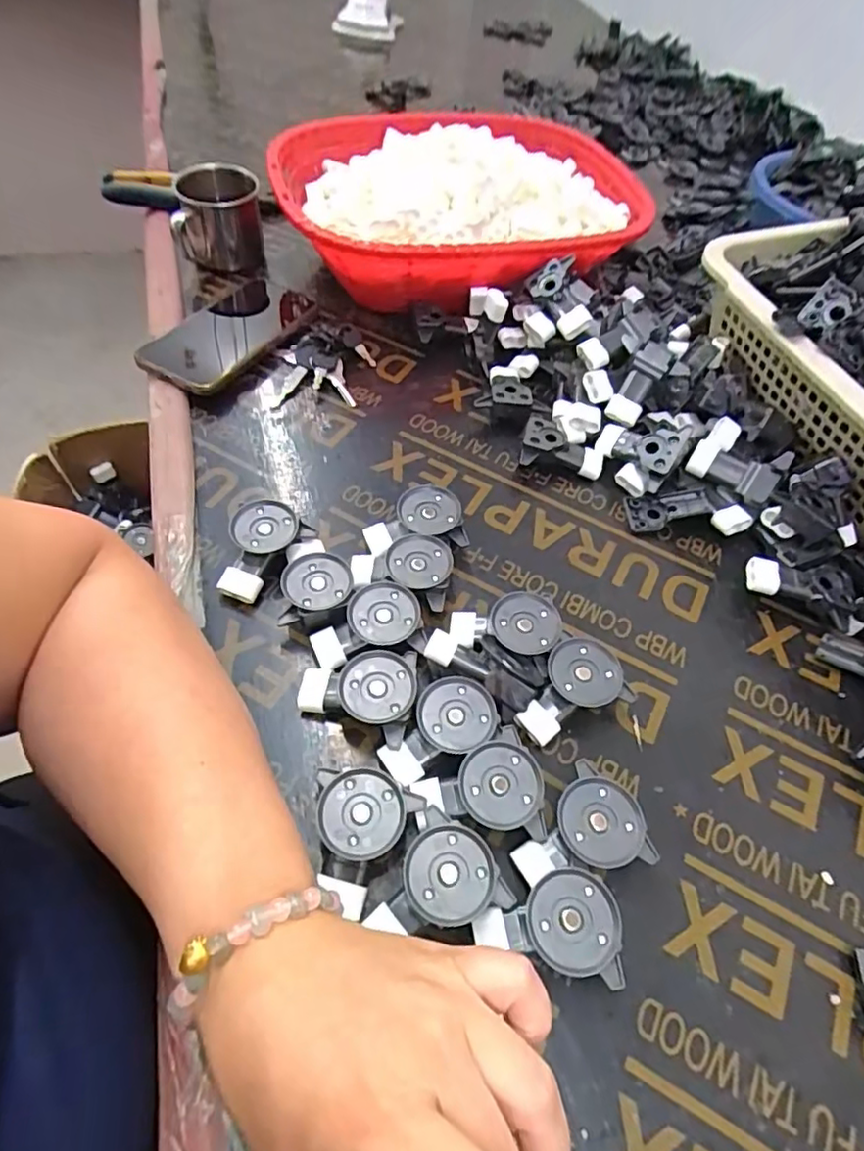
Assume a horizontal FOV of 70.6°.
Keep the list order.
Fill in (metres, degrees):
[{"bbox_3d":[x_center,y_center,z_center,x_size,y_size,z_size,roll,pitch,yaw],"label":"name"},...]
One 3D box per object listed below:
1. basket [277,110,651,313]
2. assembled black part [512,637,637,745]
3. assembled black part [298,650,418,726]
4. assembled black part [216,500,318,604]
[{"bbox_3d":[0.025,-0.377,0.624,0.346,0.108,0.313,-6,55,-10],"label":"basket"},{"bbox_3d":[0.080,0.069,0.365,0.066,0.028,0.044,-17,58,-17],"label":"assembled black part"},{"bbox_3d":[-0.041,0.068,0.351,0.067,0.026,0.042,-6,55,-10],"label":"assembled black part"},{"bbox_3d":[-0.117,-0.018,0.407,0.041,0.030,0.068,32,58,17],"label":"assembled black part"}]

